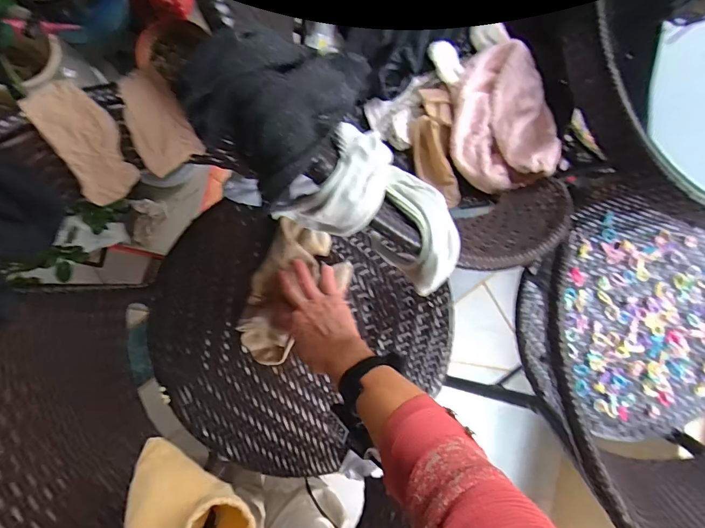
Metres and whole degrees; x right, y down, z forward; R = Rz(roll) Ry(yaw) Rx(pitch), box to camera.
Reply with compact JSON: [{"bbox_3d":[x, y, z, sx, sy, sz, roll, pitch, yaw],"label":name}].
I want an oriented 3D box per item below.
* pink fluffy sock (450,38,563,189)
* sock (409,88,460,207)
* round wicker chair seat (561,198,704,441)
[{"bbox_3d":[0.224,-0.212,0.594,0.145,0.045,0.203,-1,91,-7],"label":"pink fluffy sock"},{"bbox_3d":[0.121,-0.183,0.599,0.064,0.034,0.158,-8,92,-7],"label":"sock"},{"bbox_3d":[0.537,0.092,0.698,0.370,0.044,0.398,0,91,-7],"label":"round wicker chair seat"}]

